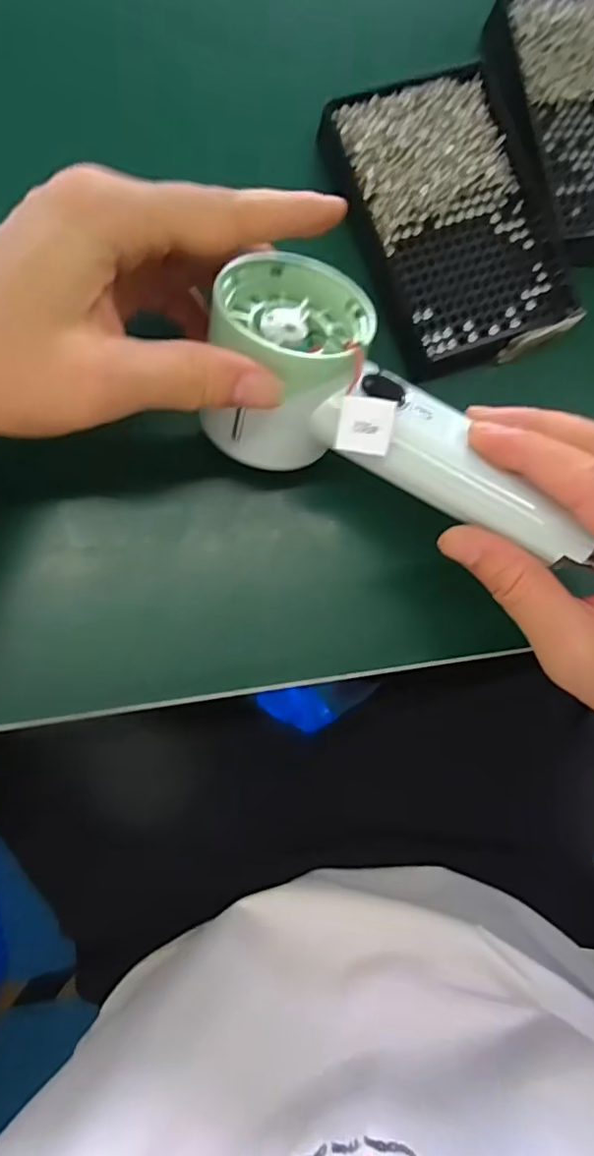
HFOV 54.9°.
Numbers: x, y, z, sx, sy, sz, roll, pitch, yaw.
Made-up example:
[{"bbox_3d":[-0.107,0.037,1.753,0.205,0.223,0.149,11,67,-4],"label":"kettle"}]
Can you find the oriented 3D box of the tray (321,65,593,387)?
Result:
[{"bbox_3d":[0.078,-0.176,0.285,0.093,0.017,0.138,-24,90,-8],"label":"tray"}]

